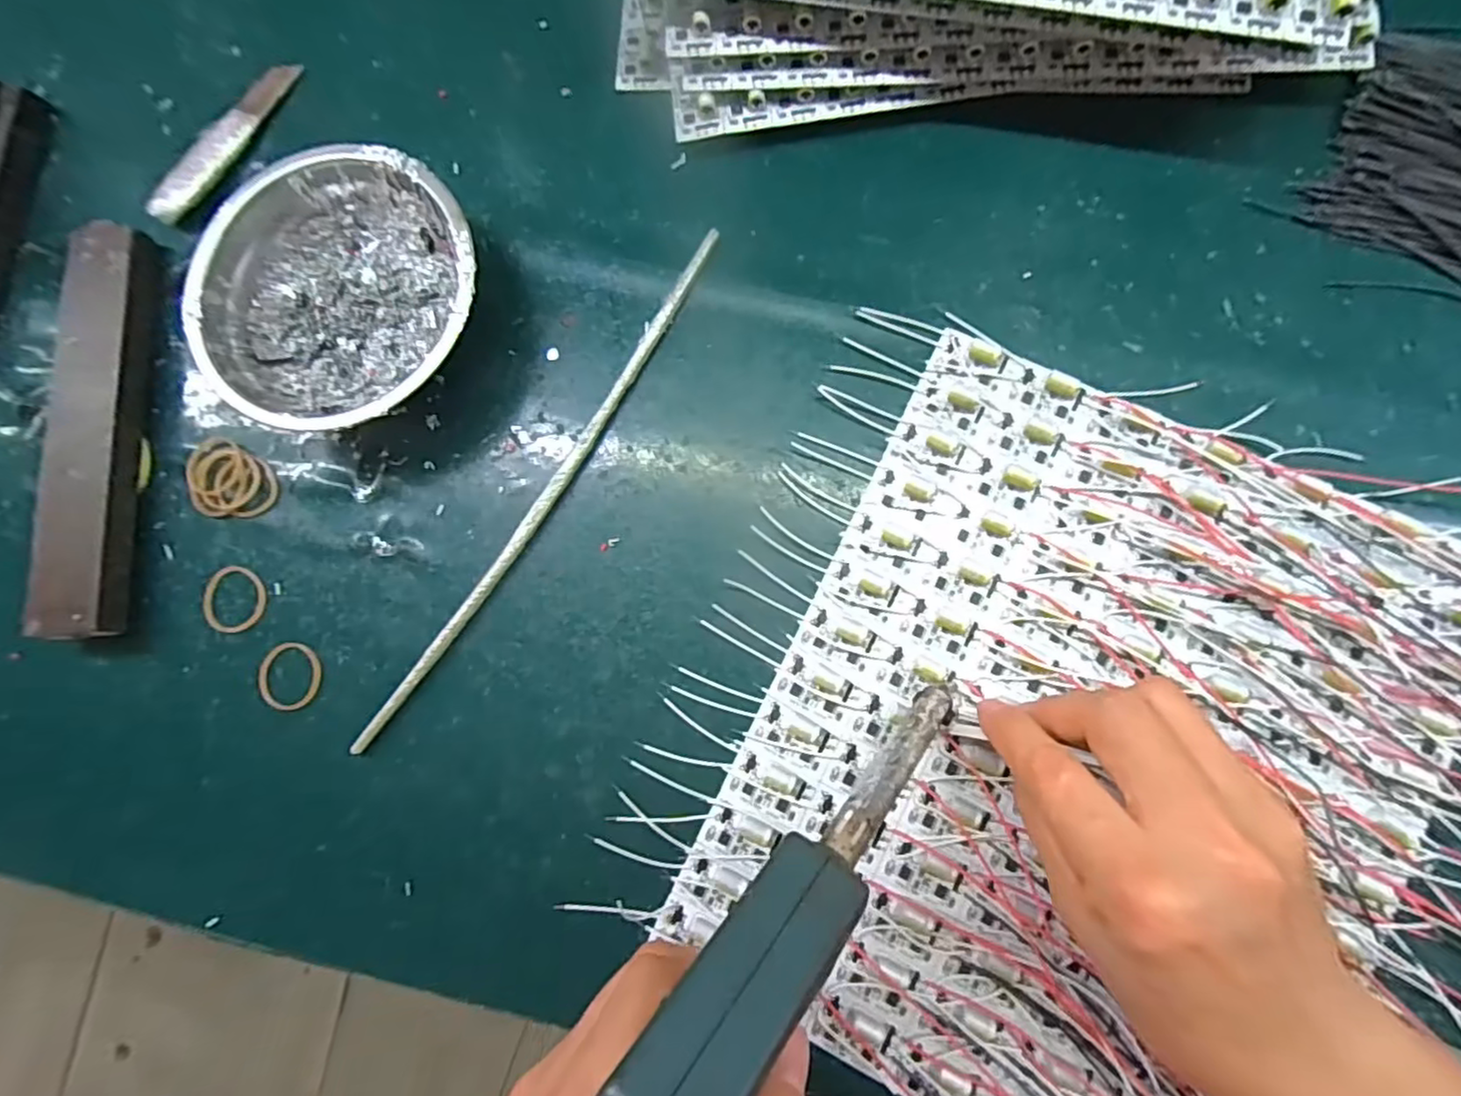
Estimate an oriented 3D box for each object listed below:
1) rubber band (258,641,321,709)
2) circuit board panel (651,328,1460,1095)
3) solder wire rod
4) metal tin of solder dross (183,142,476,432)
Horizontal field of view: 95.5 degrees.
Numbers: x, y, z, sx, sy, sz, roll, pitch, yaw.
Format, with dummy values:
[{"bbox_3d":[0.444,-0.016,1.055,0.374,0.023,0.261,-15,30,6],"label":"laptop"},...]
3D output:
[{"bbox_3d":[-0.200,0.058,0.300,0.028,0.004,0.030,-1,83,5],"label":"rubber band"},{"bbox_3d":[0.139,0.082,0.260,0.243,0.015,0.286,26,86,8],"label":"circuit board panel"},{"bbox_3d":[-0.082,-0.027,0.296,0.012,0.011,0.272,33,87,9],"label":"solder wire rod"},{"bbox_3d":[-0.168,-0.110,0.299,0.120,0.042,0.122,-1,83,5],"label":"metal tin of solder dross"}]

